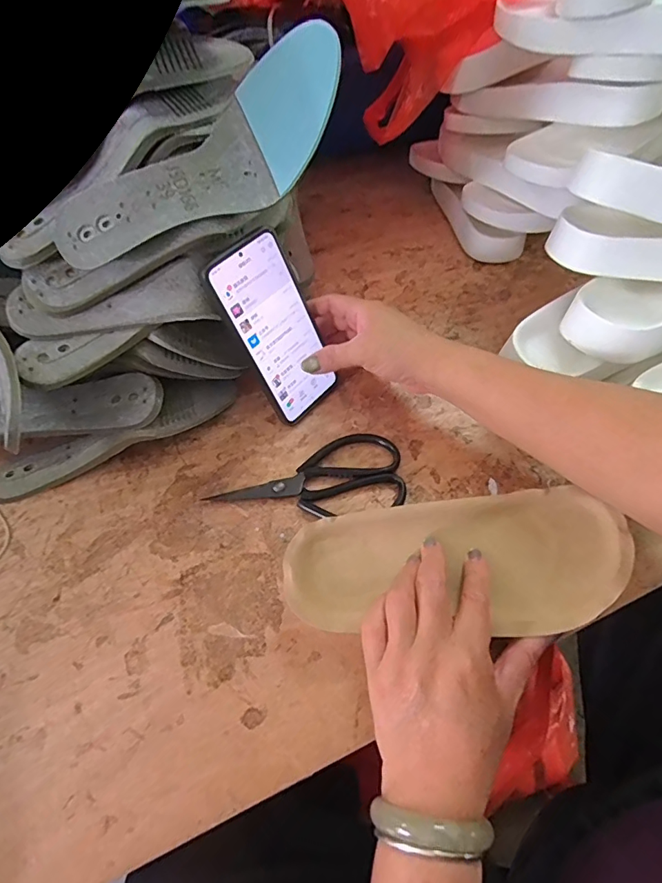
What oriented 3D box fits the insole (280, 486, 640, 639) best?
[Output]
[{"bbox_3d":[0.089,0.086,0.338,0.241,0.016,0.097,-4,55,0],"label":"insole"}]

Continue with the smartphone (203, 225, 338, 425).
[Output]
[{"bbox_3d":[-0.046,-0.095,0.416,0.077,0.164,0.006,-44,39,-22],"label":"smartphone"}]

